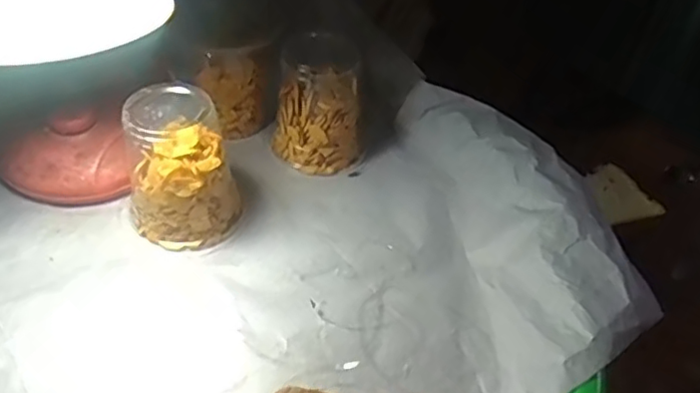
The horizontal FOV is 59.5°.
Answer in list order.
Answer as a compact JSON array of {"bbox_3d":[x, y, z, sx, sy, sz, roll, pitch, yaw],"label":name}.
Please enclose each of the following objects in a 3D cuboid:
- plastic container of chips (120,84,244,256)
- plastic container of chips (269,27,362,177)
[{"bbox_3d":[-0.112,-0.020,0.409,0.073,0.089,0.065,-11,48,-15],"label":"plastic container of chips"},{"bbox_3d":[-0.026,-0.073,0.474,0.069,0.087,0.062,0,46,-5],"label":"plastic container of chips"}]

